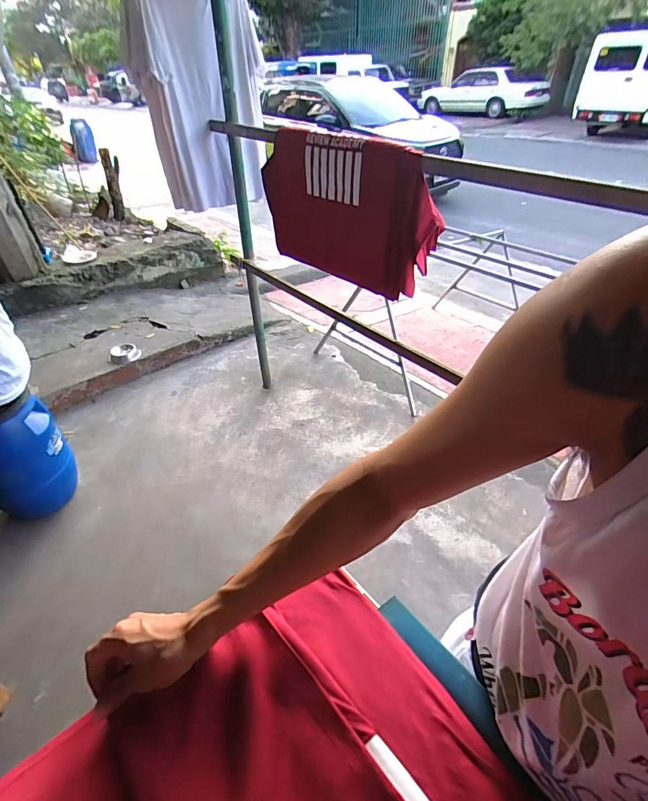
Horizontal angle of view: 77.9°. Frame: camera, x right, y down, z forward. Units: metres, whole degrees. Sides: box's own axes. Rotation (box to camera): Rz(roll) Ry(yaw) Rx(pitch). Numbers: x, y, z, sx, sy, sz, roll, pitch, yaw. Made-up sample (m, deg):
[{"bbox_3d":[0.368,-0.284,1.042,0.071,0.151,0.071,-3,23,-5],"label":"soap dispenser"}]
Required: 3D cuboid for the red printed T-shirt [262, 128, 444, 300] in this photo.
[{"bbox_3d":[0.046,-0.567,1.224,0.654,0.384,0.152,28,48,31],"label":"red printed T-shirt"}]

